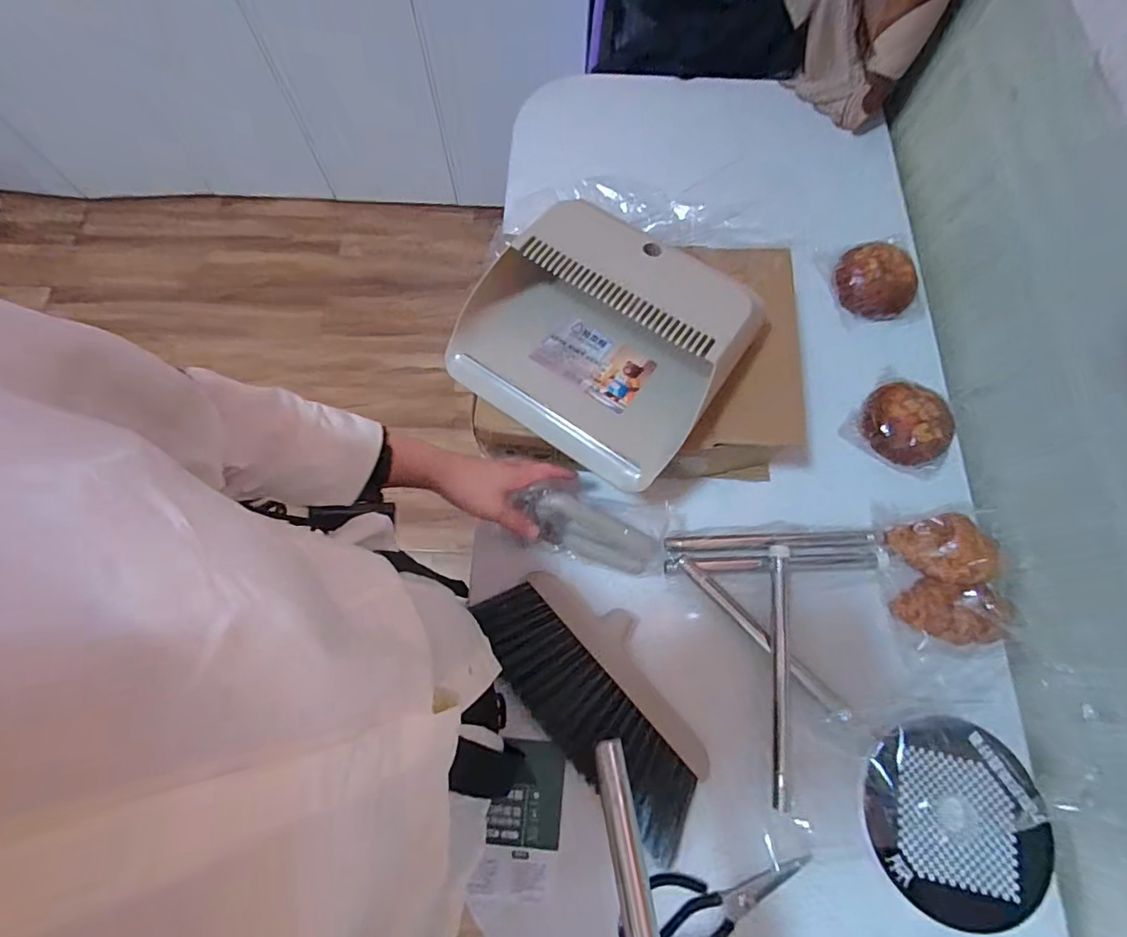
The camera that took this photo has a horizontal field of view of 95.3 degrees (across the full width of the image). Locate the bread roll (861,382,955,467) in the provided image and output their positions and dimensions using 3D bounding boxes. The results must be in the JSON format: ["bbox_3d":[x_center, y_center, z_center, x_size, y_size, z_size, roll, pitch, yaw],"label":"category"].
[{"bbox_3d":[0.413,-0.055,0.618,0.087,0.038,0.087,0,71,-1],"label":"bread roll"}]

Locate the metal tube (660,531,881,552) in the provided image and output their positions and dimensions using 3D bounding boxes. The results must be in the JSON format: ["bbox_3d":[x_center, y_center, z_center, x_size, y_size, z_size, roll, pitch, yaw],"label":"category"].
[{"bbox_3d":[0.237,0.083,0.590,0.235,0.017,0.017,-1,71,-1],"label":"metal tube"}]

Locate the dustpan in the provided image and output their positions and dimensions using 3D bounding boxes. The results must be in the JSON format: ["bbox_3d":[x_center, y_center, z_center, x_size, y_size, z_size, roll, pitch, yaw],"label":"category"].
[{"bbox_3d":[0.035,-0.143,0.531,0.270,0.087,0.230,34,73,9],"label":"dustpan"}]

